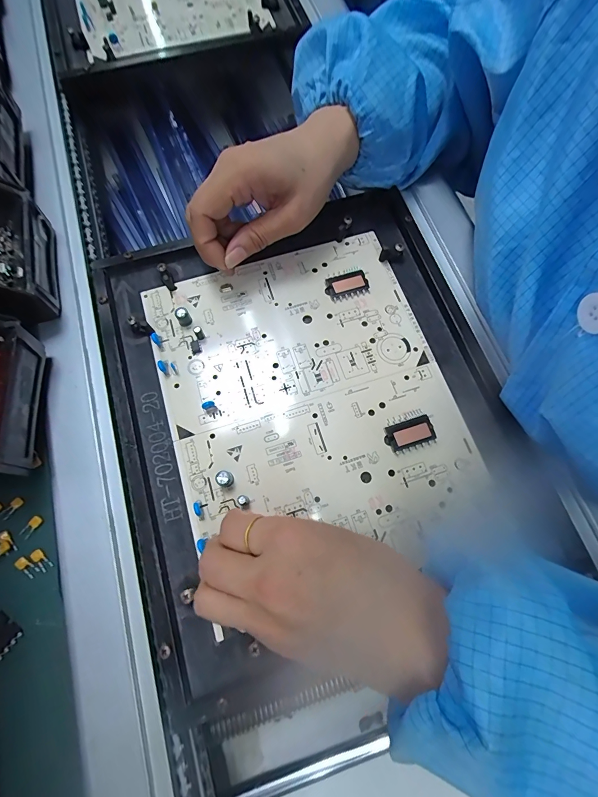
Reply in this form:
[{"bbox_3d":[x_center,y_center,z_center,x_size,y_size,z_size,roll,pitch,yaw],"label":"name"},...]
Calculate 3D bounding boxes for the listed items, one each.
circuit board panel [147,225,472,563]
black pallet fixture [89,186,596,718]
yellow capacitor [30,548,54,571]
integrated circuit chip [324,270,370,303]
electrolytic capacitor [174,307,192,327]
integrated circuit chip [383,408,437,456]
[{"bbox_3d":[0.003,-0.009,0.272,0.203,0.009,0.237,-16,73,-7],"label":"circuit board panel"},{"bbox_3d":[0.004,-0.004,0.268,0.284,0.016,0.313,-21,73,-8],"label":"black pallet fixture"},{"bbox_3d":[-0.167,0.104,0.231,0.015,0.004,0.007,43,76,12],"label":"yellow capacitor"},{"bbox_3d":[0.040,-0.093,0.298,0.035,0.006,0.023,-14,72,-6],"label":"integrated circuit chip"},{"bbox_3d":[-0.091,-0.064,0.284,0.010,0.014,0.010,0,71,-1],"label":"electrolytic capacitor"},{"bbox_3d":[0.080,0.024,0.260,0.035,0.006,0.026,-18,73,-7],"label":"integrated circuit chip"}]

